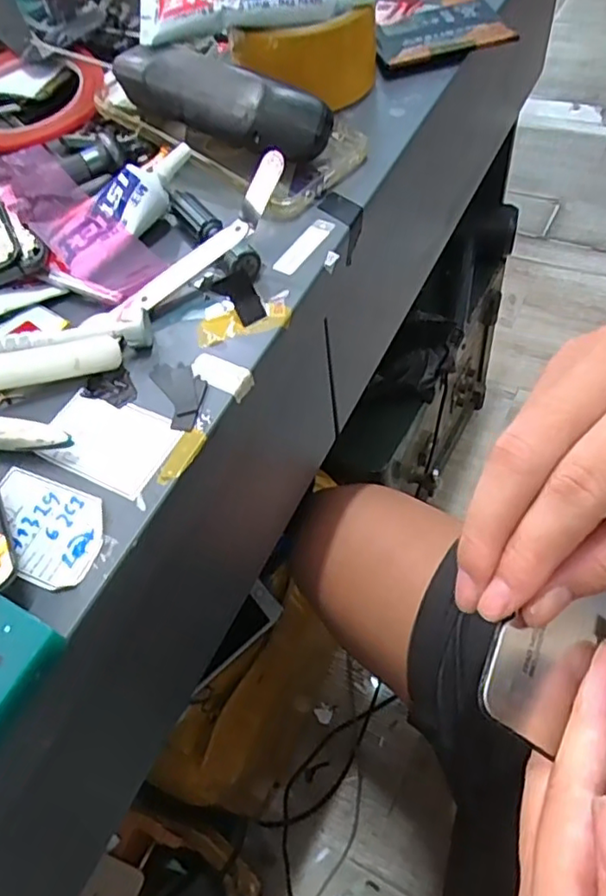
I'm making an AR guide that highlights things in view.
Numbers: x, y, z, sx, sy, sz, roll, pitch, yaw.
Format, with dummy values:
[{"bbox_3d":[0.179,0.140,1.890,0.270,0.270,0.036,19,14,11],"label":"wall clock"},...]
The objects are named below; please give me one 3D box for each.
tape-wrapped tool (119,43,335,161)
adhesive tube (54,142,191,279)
[{"bbox_3d":[-0.051,-0.204,0.360,0.141,0.037,0.023,23,61,22],"label":"tape-wrapped tool"},{"bbox_3d":[-0.099,-0.133,0.334,0.046,0.017,0.092,41,86,24],"label":"adhesive tube"}]

